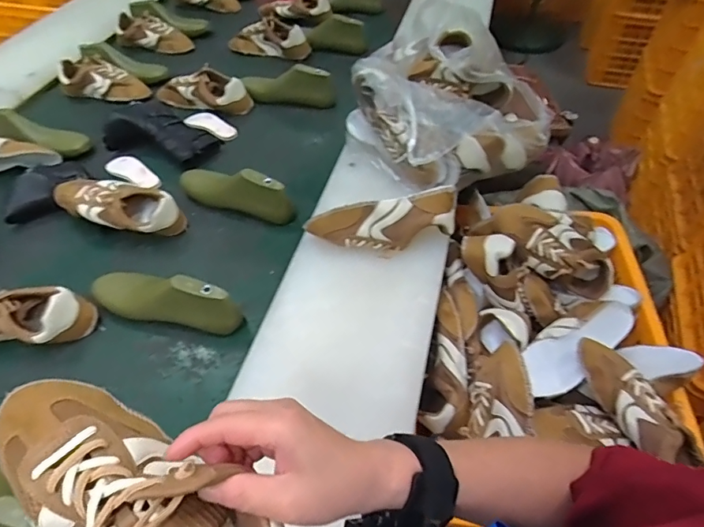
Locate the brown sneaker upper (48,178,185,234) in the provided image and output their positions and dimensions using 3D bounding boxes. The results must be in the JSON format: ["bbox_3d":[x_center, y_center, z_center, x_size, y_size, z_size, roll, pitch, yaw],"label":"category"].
[{"bbox_3d":[-0.439,-0.102,0.858,0.245,0.083,0.087,12,52,11],"label":"brown sneaker upper"}]

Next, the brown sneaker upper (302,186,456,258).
[{"bbox_3d":[0.053,-0.067,0.744,0.239,0.069,0.063,-7,51,-4],"label":"brown sneaker upper"}]

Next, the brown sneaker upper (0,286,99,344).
[{"bbox_3d":[-0.531,0.088,0.714,0.239,0.084,0.083,0,51,2],"label":"brown sneaker upper"}]

